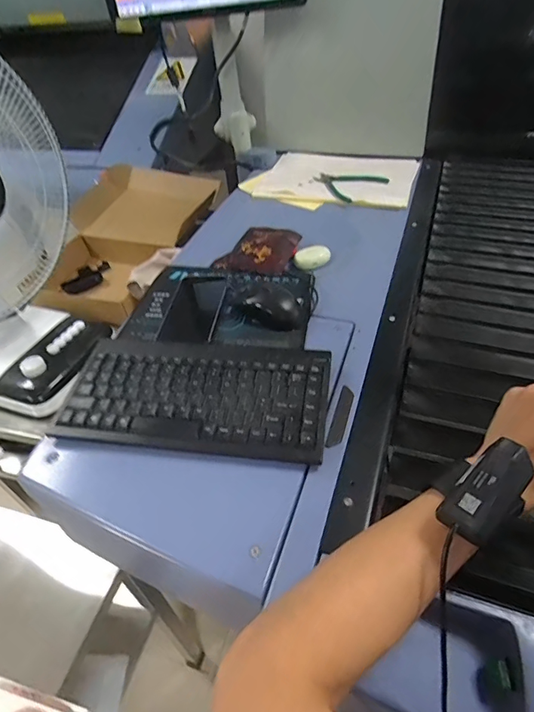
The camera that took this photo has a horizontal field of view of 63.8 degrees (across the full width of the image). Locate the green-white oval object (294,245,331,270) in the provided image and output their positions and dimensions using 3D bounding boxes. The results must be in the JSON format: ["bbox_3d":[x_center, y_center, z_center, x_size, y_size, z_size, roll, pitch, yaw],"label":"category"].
[{"bbox_3d":[0.078,-0.169,0.733,0.061,0.034,0.027,7,45,13],"label":"green-white oval object"}]

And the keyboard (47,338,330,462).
[{"bbox_3d":[-0.080,0.042,0.492,0.294,0.028,0.150,4,44,10],"label":"keyboard"}]

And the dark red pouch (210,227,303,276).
[{"bbox_3d":[-0.011,-0.184,0.737,0.110,0.022,0.161,12,46,18],"label":"dark red pouch"}]

